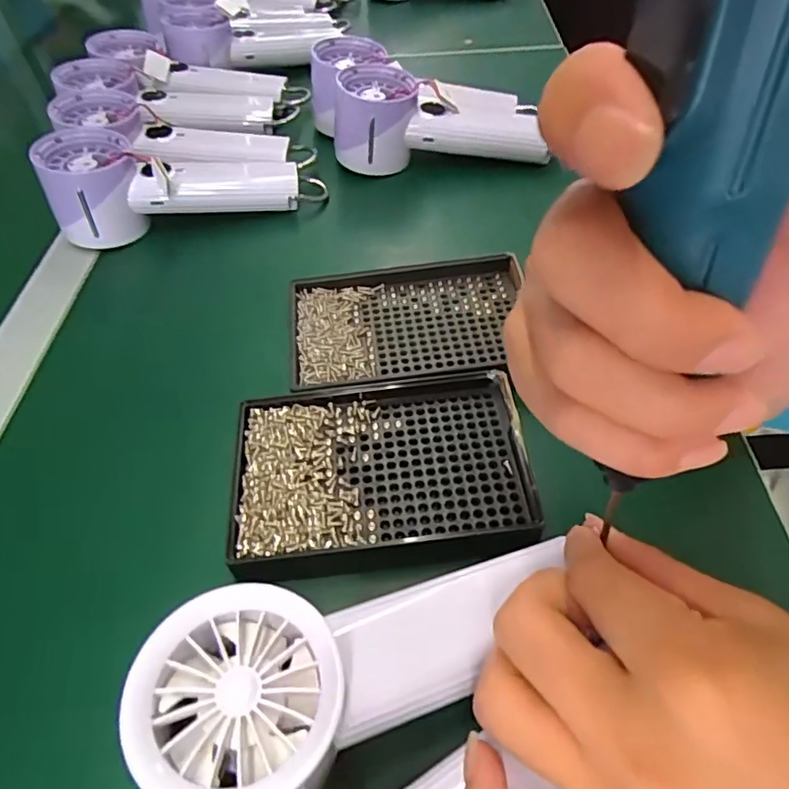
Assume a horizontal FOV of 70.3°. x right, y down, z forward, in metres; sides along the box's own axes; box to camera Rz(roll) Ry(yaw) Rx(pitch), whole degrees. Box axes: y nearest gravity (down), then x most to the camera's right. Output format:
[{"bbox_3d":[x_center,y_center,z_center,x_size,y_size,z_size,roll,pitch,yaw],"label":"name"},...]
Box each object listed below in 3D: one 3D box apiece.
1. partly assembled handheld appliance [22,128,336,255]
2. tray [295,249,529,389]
[{"bbox_3d":[-0.155,-0.165,0.419,0.191,0.058,0.063,-13,52,-6],"label":"partly assembled handheld appliance"},{"bbox_3d":[0.008,-0.042,0.327,0.137,0.011,0.092,-7,51,-2],"label":"tray"}]

